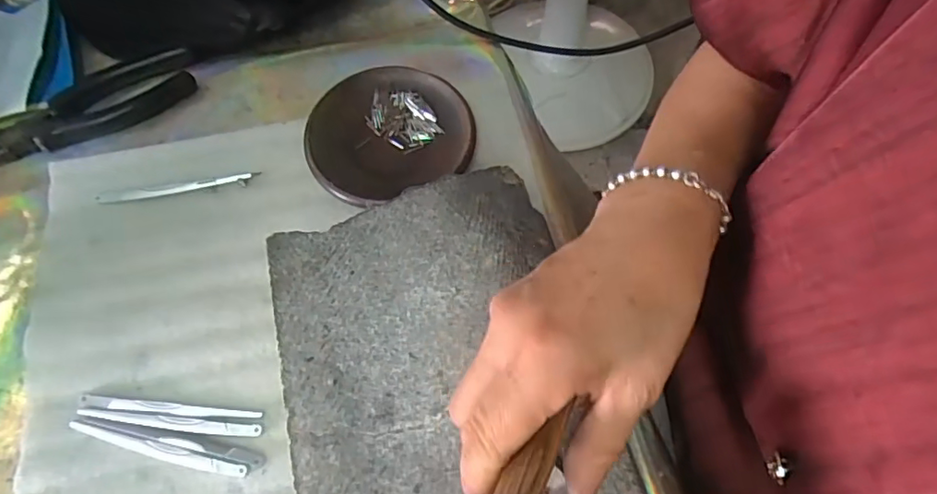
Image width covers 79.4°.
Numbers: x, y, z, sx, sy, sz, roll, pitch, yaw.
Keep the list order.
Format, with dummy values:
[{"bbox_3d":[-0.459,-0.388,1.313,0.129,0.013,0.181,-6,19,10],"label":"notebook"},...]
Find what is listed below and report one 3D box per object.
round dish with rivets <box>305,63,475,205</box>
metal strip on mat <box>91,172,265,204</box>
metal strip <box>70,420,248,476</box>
[{"bbox_3d":[-0.056,-0.080,0.395,0.113,0.016,0.101,-26,67,-13],"label":"round dish with rivets"},{"bbox_3d":[-0.194,-0.040,0.377,0.105,0.004,0.008,-8,64,-4],"label":"metal strip on mat"},{"bbox_3d":[-0.170,0.110,0.307,0.102,0.004,0.009,13,64,6],"label":"metal strip"}]

